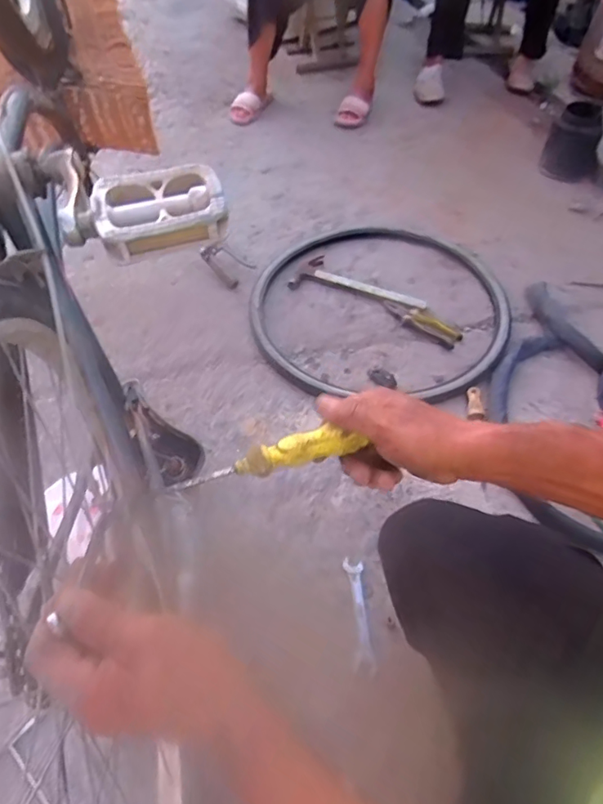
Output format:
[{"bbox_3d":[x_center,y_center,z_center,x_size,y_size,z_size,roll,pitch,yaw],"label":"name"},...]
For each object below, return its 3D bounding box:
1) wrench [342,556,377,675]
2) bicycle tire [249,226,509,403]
[{"bbox_3d":[0.088,0.316,0.786,0.032,0.013,0.187,-4,35,-1],"label":"wrench"},{"bbox_3d":[0.183,-0.229,1.196,0.564,0.041,0.592,-1,53,1],"label":"bicycle tire"}]

